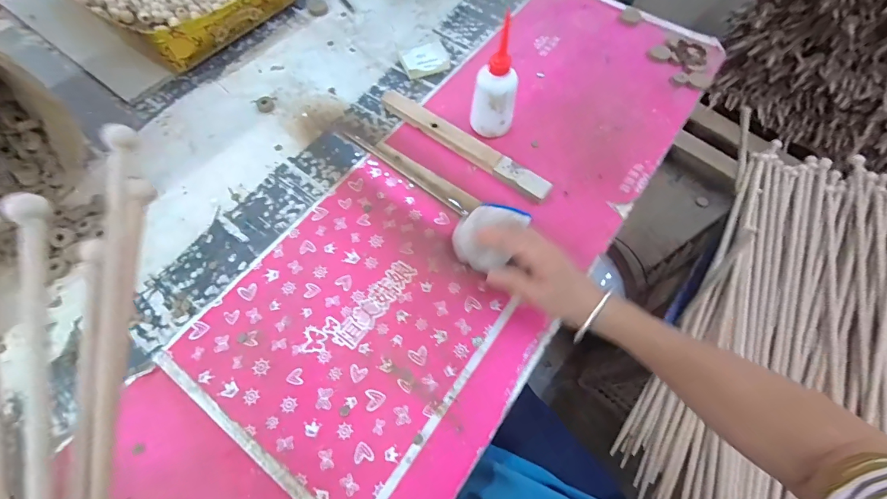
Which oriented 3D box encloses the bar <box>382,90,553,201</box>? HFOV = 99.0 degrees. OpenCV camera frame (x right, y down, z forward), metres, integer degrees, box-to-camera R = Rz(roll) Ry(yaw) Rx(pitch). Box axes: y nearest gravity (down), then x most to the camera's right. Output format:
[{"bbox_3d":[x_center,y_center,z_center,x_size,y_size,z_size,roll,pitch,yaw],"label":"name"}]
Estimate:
[{"bbox_3d":[0.027,-0.157,0.563,0.290,0.023,0.032,35,70,13],"label":"bar"}]

